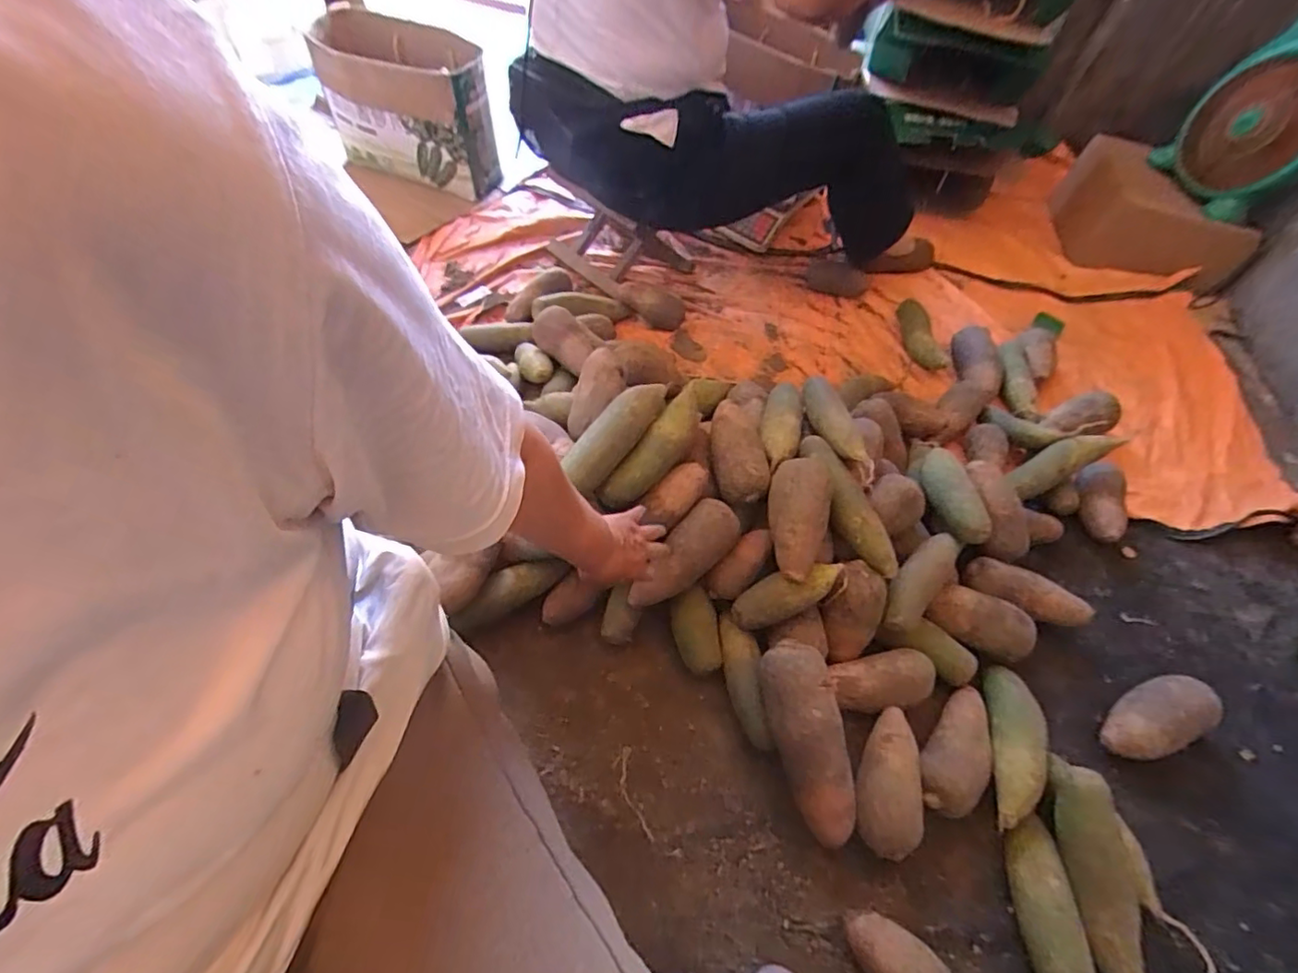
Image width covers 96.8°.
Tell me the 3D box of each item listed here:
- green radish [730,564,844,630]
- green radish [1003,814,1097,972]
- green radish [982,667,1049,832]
[{"bbox_3d":[0.177,0.138,0.742,0.153,0.043,0.051,-26,59,11],"label":"green radish"},{"bbox_3d":[0.427,0.463,0.616,0.049,0.061,0.186,3,55,-2],"label":"green radish"},{"bbox_3d":[0.458,0.319,0.727,0.053,0.057,0.200,21,44,9],"label":"green radish"}]

